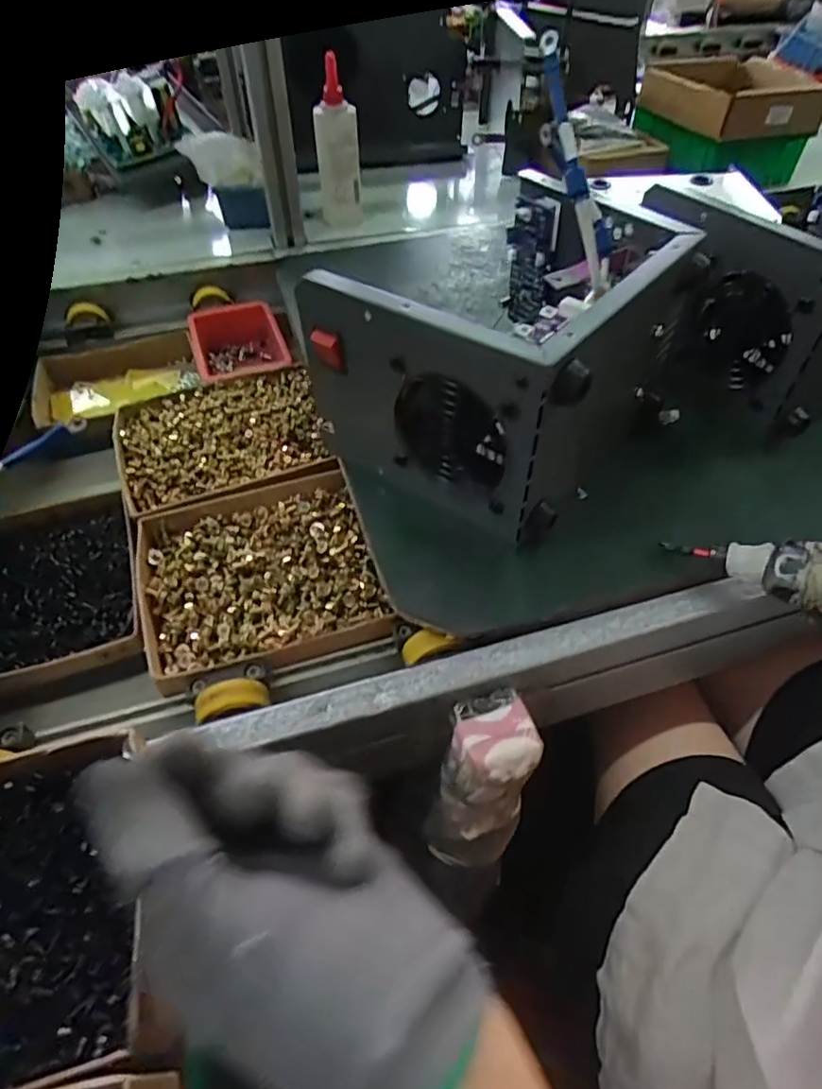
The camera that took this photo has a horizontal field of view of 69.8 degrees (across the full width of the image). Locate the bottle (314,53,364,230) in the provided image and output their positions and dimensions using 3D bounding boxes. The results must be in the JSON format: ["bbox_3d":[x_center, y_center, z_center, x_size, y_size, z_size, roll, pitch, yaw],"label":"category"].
[{"bbox_3d":[-0.090,-0.479,0.710,0.054,0.161,0.040,-6,50,-5],"label":"bottle"}]

